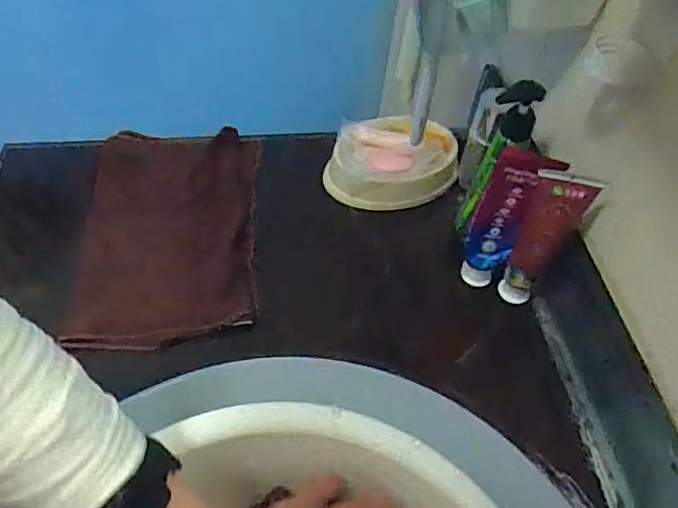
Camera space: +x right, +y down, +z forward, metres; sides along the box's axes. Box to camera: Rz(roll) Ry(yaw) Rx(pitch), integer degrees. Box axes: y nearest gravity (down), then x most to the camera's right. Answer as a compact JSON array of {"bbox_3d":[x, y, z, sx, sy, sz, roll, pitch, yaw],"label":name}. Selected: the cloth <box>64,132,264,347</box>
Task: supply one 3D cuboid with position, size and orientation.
[{"bbox_3d":[-0.176,-0.029,0.603,0.179,0.025,0.277,-8,47,-2],"label":"cloth"}]

